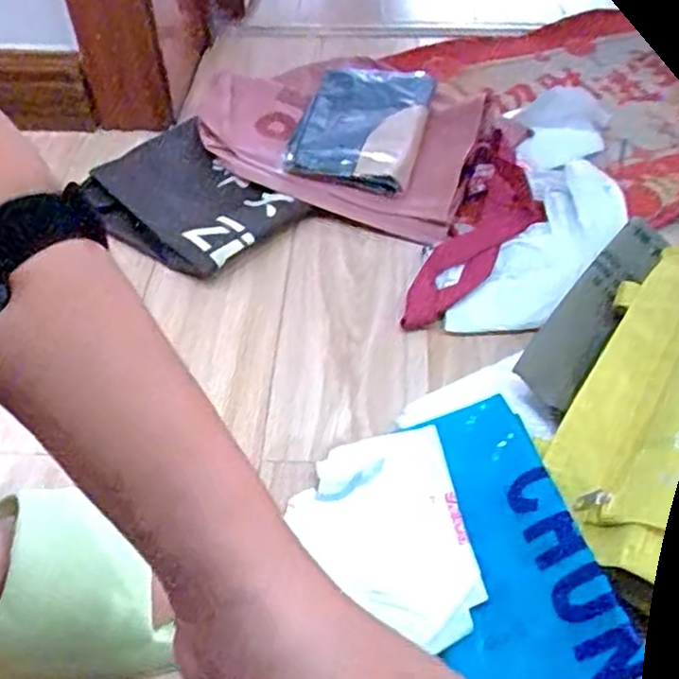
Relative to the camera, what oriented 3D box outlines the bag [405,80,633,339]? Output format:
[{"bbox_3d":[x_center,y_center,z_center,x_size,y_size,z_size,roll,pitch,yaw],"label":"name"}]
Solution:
[{"bbox_3d":[0.190,-0.135,0.686,0.151,0.032,0.356,17,51,16],"label":"bag"}]

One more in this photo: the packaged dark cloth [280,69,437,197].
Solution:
[{"bbox_3d":[0.023,-0.228,0.764,0.129,0.022,0.174,11,58,13],"label":"packaged dark cloth"}]

